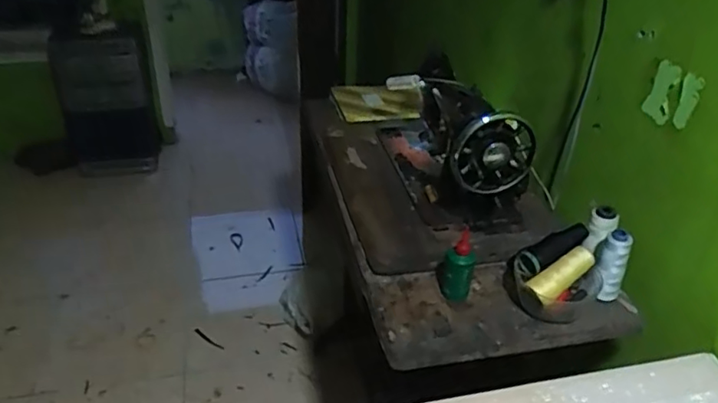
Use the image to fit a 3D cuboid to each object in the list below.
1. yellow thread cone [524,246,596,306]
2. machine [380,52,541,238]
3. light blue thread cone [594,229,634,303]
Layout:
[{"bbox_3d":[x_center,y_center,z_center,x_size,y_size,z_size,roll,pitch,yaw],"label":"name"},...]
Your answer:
[{"bbox_3d":[0.297,0.108,0.864,0.119,0.034,0.038,-31,43,-19],"label":"yellow thread cone"},{"bbox_3d":[0.171,-0.132,1.112,0.171,0.220,0.398,-6,33,-12],"label":"machine"},{"bbox_3d":[0.371,0.099,0.871,0.043,0.112,0.043,21,37,27],"label":"light blue thread cone"}]

